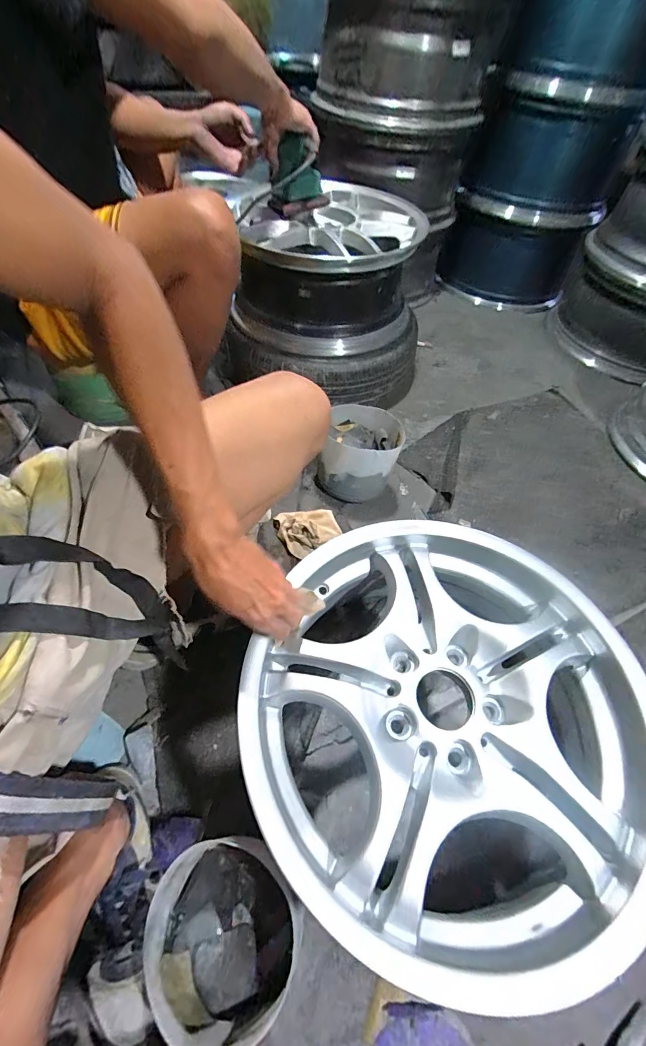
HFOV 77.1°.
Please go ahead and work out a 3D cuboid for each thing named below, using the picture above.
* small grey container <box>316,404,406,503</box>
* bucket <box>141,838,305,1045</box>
[{"bbox_3d":[0.077,-0.136,0.841,0.144,0.147,0.150,18,54,10],"label":"small grey container"},{"bbox_3d":[-0.107,0.449,0.449,0.158,0.091,0.155,2,53,-2],"label":"bucket"}]

